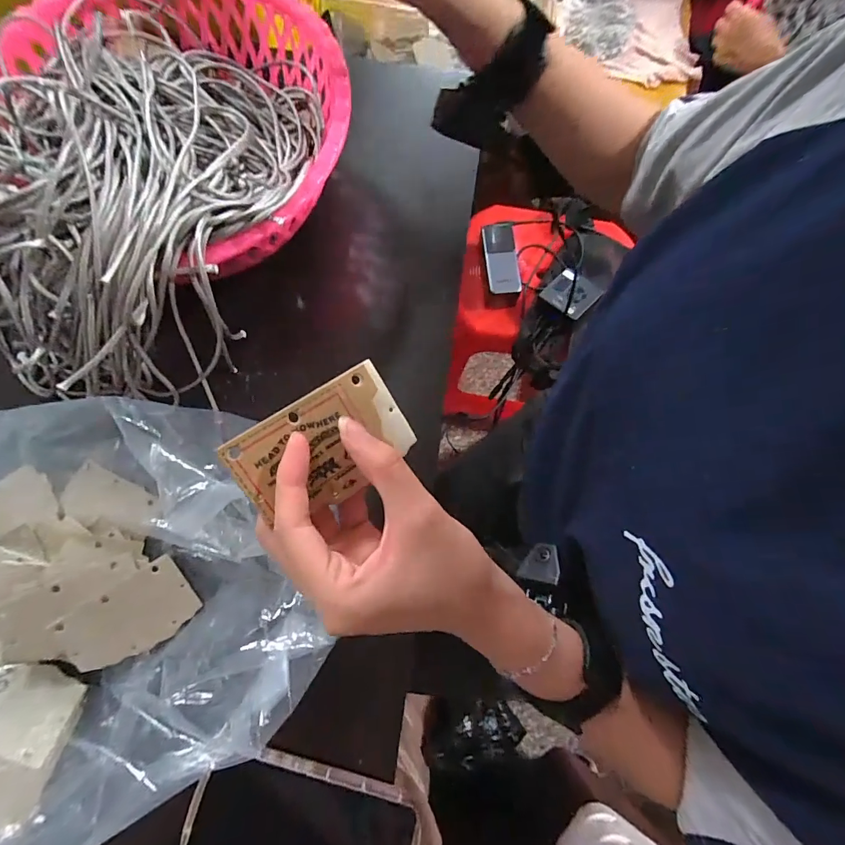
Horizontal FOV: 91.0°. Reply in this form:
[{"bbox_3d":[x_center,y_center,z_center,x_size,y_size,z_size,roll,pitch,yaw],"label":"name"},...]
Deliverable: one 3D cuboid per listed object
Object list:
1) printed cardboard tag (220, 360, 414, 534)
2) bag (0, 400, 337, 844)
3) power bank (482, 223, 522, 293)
[{"bbox_3d":[-0.046,0.011,0.203,0.083,0.004,0.051,-36,105,-23],"label":"printed cardboard tag"},{"bbox_3d":[-0.243,0.131,0.296,0.326,0.072,0.287,-33,80,-8],"label":"bag"},{"bbox_3d":[0.131,-0.278,0.694,0.054,0.023,0.140,-2,77,-2],"label":"power bank"}]

